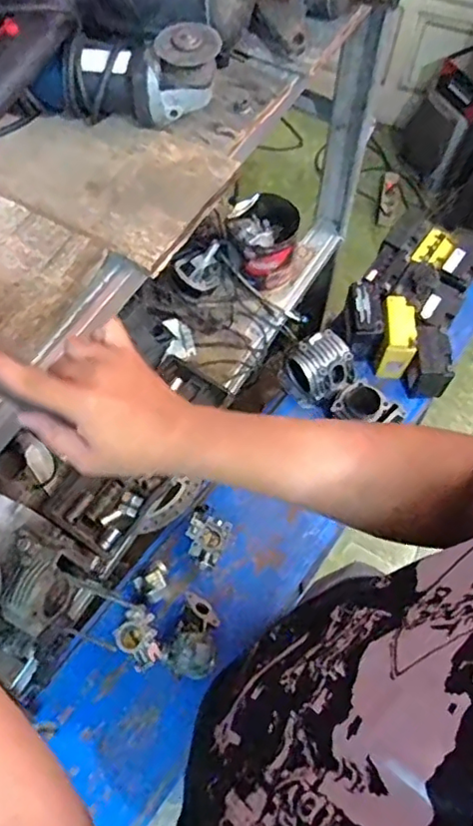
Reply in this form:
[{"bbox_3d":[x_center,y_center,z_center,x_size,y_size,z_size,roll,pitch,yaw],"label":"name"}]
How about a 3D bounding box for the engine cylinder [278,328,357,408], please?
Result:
[{"bbox_3d":[0.164,-0.085,1.194,0.112,0.116,0.123,-33,70,-15],"label":"engine cylinder"}]

